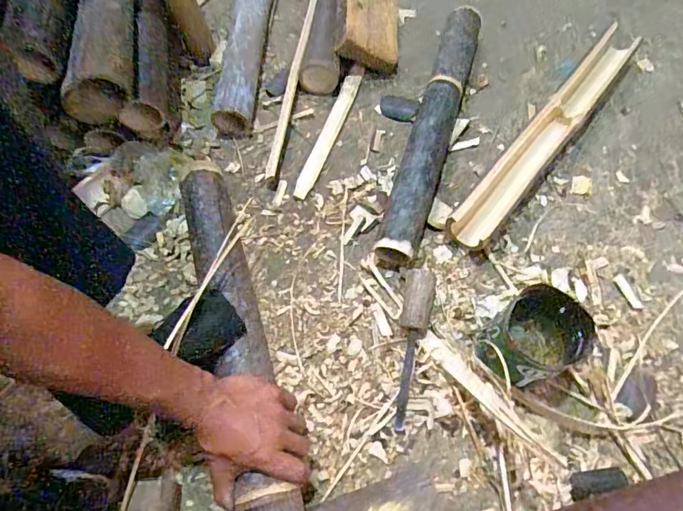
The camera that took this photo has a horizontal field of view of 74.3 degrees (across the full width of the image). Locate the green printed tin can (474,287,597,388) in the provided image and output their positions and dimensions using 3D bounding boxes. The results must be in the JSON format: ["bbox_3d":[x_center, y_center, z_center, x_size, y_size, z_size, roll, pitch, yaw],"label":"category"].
[{"bbox_3d":[0.238,0.110,0.576,0.108,0.100,0.099,-1,66,2],"label":"green printed tin can"}]

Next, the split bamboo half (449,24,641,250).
[{"bbox_3d":[0.332,-0.194,0.726,0.064,0.066,0.478,37,73,17],"label":"split bamboo half"}]

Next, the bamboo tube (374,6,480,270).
[{"bbox_3d":[0.148,-0.216,0.727,0.061,0.065,0.492,15,71,10],"label":"bamboo tube"}]

